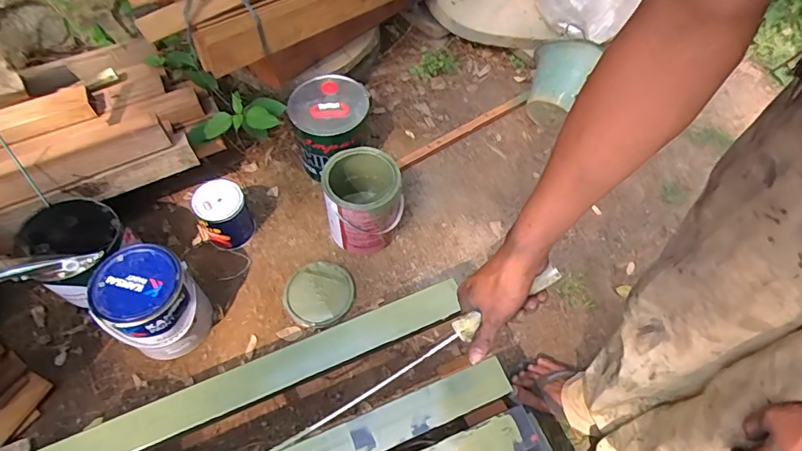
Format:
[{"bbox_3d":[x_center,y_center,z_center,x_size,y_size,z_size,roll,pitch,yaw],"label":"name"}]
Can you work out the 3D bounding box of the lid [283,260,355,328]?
[{"bbox_3d":[-0.181,0.148,1.090,0.149,0.010,0.147,0,59,0],"label":"lid"}]

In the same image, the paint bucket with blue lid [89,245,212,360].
[{"bbox_3d":[-0.481,0.156,0.966,0.161,0.199,0.163,38,67,21],"label":"paint bucket with blue lid"}]

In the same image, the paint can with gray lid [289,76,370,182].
[{"bbox_3d":[-0.166,-0.237,1.193,0.182,0.160,0.196,-10,56,-7],"label":"paint can with gray lid"}]

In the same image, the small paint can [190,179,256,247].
[{"bbox_3d":[-0.401,-0.026,1.117,0.105,0.129,0.112,0,59,0],"label":"small paint can"}]

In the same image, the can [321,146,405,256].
[{"bbox_3d":[-0.080,-0.052,1.103,0.156,0.195,0.164,0,59,0],"label":"can"}]

